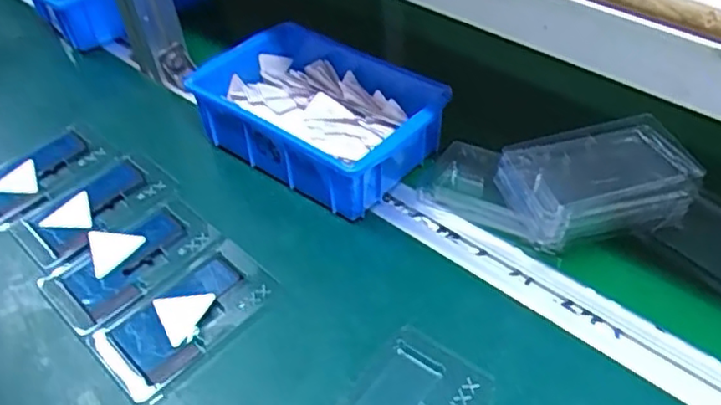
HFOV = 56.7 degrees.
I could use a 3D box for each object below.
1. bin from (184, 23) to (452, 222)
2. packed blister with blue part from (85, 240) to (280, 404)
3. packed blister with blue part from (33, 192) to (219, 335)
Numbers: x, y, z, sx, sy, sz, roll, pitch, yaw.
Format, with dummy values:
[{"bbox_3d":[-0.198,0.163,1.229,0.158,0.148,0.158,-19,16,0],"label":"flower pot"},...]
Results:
[{"bbox_3d":[-0.036,-0.083,0.592,0.206,0.060,0.145,29,54,29],"label":"bin"},{"bbox_3d":[-0.126,0.081,0.481,0.124,0.012,0.076,-36,53,-27],"label":"packed blister with blue part"},{"bbox_3d":[-0.179,0.043,0.521,0.125,0.011,0.075,-36,53,-27],"label":"packed blister with blue part"}]

